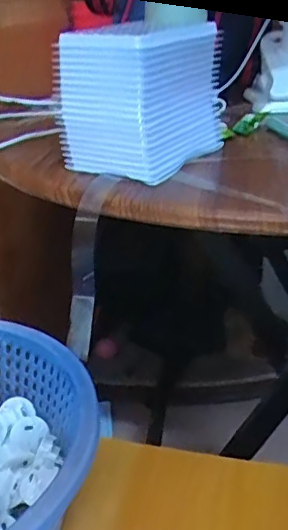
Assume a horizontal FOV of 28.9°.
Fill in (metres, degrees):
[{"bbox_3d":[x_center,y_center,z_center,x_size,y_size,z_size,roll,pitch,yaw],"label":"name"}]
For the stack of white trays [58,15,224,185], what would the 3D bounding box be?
[{"bbox_3d":[0.004,-0.146,0.485,0.090,0.105,0.126,17,32,32],"label":"stack of white trays"}]

